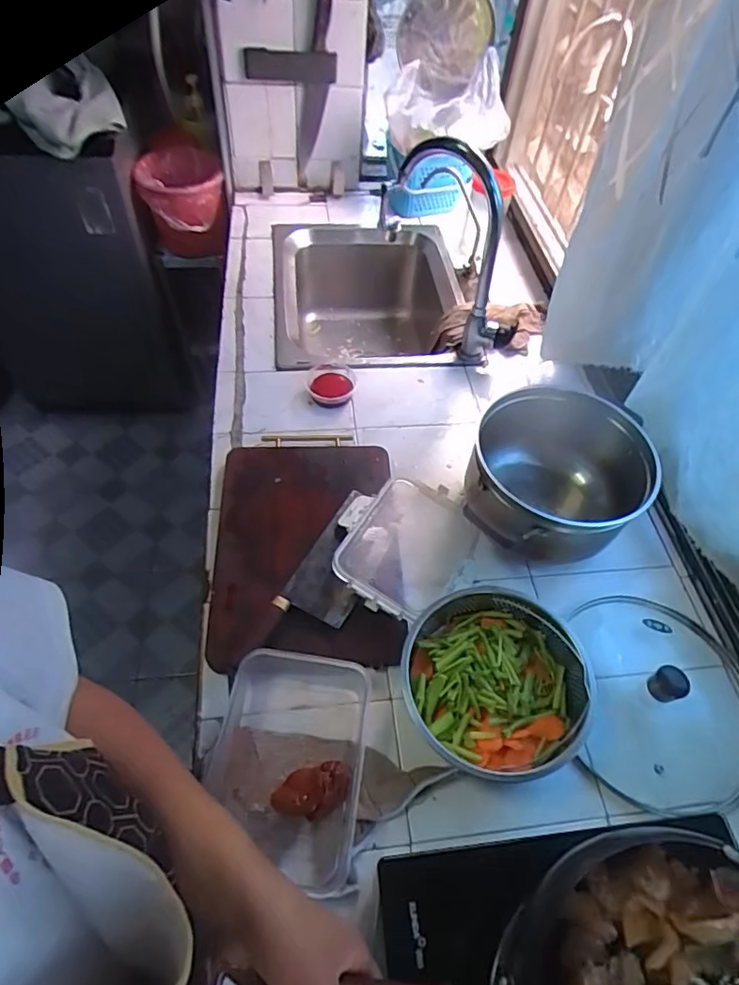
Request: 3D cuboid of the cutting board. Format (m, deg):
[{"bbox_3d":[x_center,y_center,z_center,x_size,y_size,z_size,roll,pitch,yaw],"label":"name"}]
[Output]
[{"bbox_3d":[-0.088,0.067,0.749,0.238,0.027,0.339,-1,55,-5],"label":"cutting board"}]

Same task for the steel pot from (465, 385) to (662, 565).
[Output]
[{"bbox_3d":[0.264,-0.012,0.766,0.240,0.135,0.248,2,54,-3],"label":"steel pot"}]

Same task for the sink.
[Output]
[{"bbox_3d":[-0.001,-0.358,1.182,0.394,0.224,0.441,-3,55,-7],"label":"sink"}]

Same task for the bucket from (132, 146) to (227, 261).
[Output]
[{"bbox_3d":[-0.455,-0.703,1.331,0.185,0.186,0.229,-13,57,-13],"label":"bucket"}]

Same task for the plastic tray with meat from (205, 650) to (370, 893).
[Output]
[{"bbox_3d":[-0.090,0.291,0.592,0.160,0.054,0.213,8,54,1],"label":"plastic tray with meat"}]

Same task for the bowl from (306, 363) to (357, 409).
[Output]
[{"bbox_3d":[-0.065,-0.186,0.939,0.083,0.026,0.091,2,54,-3],"label":"bowl"}]

